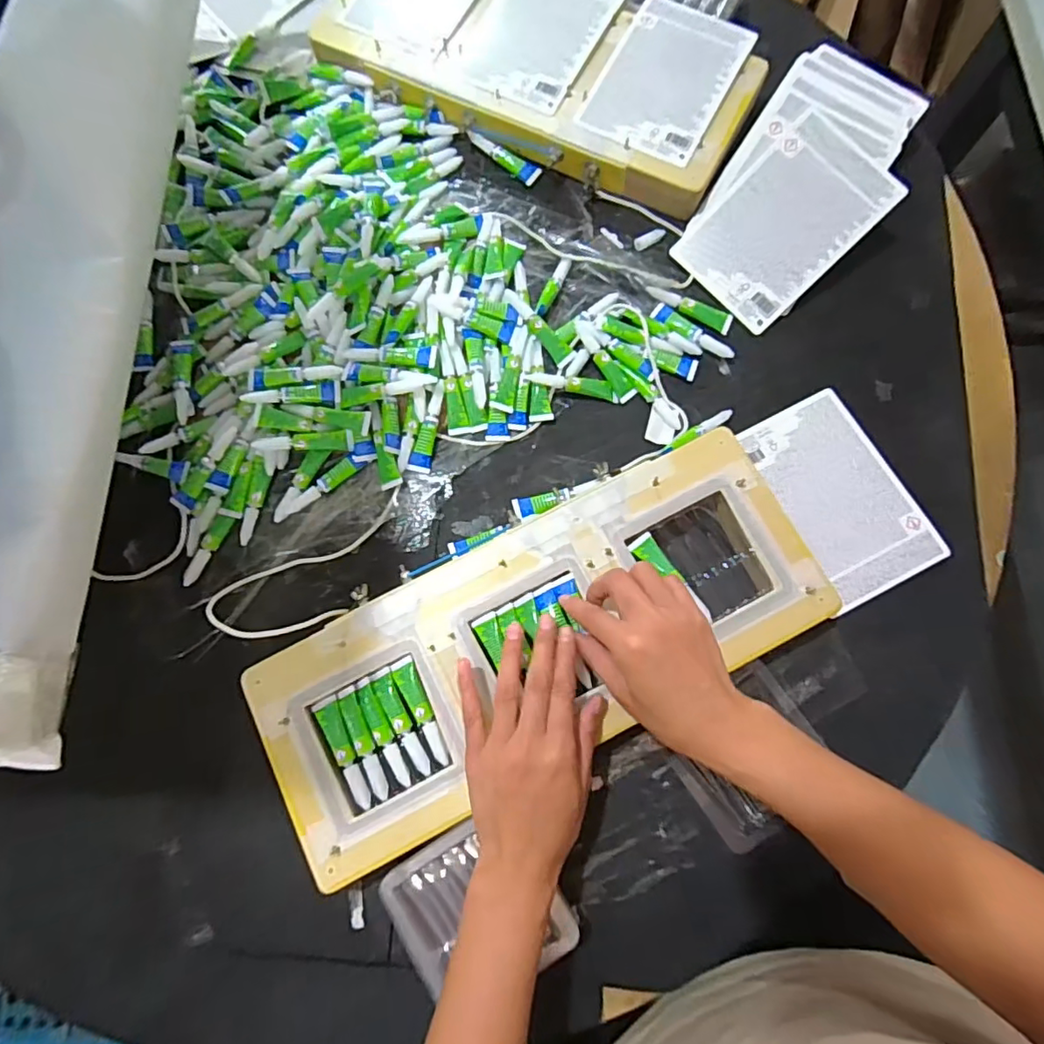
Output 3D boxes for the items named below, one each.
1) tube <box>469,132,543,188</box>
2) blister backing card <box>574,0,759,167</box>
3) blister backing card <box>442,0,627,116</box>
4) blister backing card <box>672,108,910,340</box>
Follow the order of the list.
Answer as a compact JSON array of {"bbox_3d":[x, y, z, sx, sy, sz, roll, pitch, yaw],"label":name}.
[{"bbox_3d":[-0.017,-0.363,0.570,0.083,0.012,0.017,41,81,9],"label":"tube"},{"bbox_3d":[0.140,-0.424,0.546,0.115,0.010,0.174,28,81,7],"label":"blister backing card"},{"bbox_3d":[0.016,-0.480,0.559,0.117,0.008,0.172,28,79,7],"label":"blister backing card"},{"bbox_3d":[0.235,-0.269,0.518,0.167,0.005,0.116,-44,81,11],"label":"blister backing card"}]

